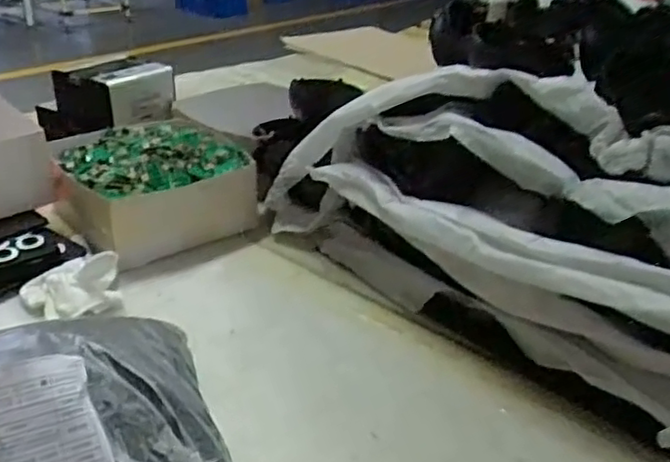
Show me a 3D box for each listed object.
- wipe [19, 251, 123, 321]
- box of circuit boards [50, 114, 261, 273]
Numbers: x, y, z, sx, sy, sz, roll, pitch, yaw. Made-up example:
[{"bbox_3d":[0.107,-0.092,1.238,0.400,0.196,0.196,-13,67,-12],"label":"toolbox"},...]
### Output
[{"bbox_3d":[-0.279,0.051,0.707,0.087,0.056,0.092,26,35,33],"label":"wipe"},{"bbox_3d":[-0.238,-0.065,0.876,0.223,0.102,0.221,-14,34,-31],"label":"box of circuit boards"}]

